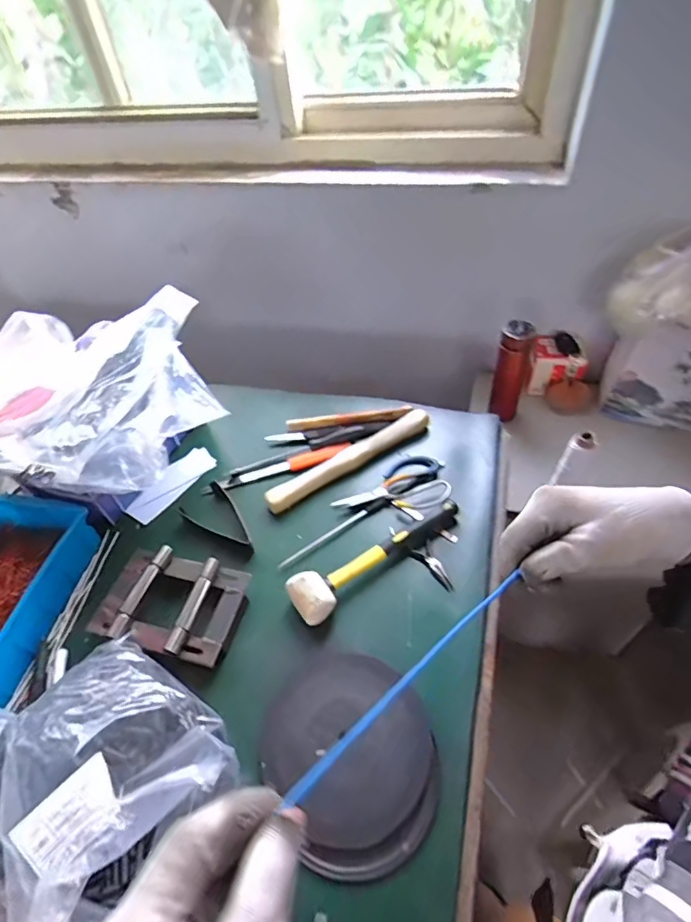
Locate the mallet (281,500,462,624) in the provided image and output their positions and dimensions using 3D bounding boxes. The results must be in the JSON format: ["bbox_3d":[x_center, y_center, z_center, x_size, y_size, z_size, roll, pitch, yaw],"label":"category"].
[{"bbox_3d":[0.052,0.133,0.715,0.291,0.048,0.070,-30,53,-19],"label":"mallet"}]

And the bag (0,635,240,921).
[{"bbox_3d":[-0.258,0.338,0.513,0.239,0.112,0.258,18,54,20],"label":"bag"}]

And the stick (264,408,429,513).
[{"bbox_3d":[0.006,-0.007,0.861,0.326,0.029,0.045,-29,53,-18],"label":"stick"}]

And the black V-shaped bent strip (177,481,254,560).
[{"bbox_3d":[-0.190,0.095,0.782,0.158,0.016,0.078,32,55,30],"label":"black V-shaped bent strip"}]

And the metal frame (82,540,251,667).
[{"bbox_3d":[-0.245,0.199,0.690,0.203,0.043,0.138,10,51,14],"label":"metal frame"}]

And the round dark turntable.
[{"bbox_3d":[0.007,0.328,0.560,0.180,0.027,0.216,-28,52,-17],"label":"round dark turntable"}]

